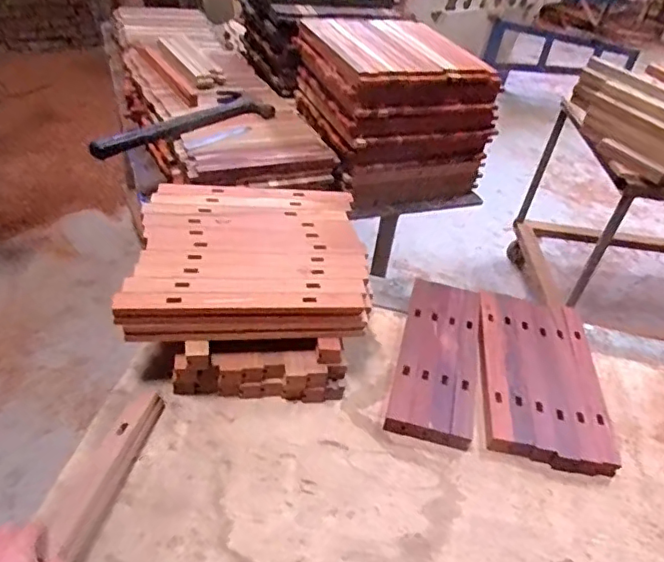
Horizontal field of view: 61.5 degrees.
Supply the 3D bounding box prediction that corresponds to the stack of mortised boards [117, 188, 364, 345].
[{"bbox_3d":[-0.126,-0.044,0.861,0.353,0.067,0.302,-1,40,-13],"label":"stack of mortised boards"}]

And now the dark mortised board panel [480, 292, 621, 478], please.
[{"bbox_3d":[0.325,0.141,0.879,0.177,0.022,0.322,9,44,2],"label":"dark mortised board panel"}]

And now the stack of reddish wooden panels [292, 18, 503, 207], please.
[{"bbox_3d":[0.121,-0.399,1.279,0.346,0.280,0.363,-13,45,-22],"label":"stack of reddish wooden panels"}]

